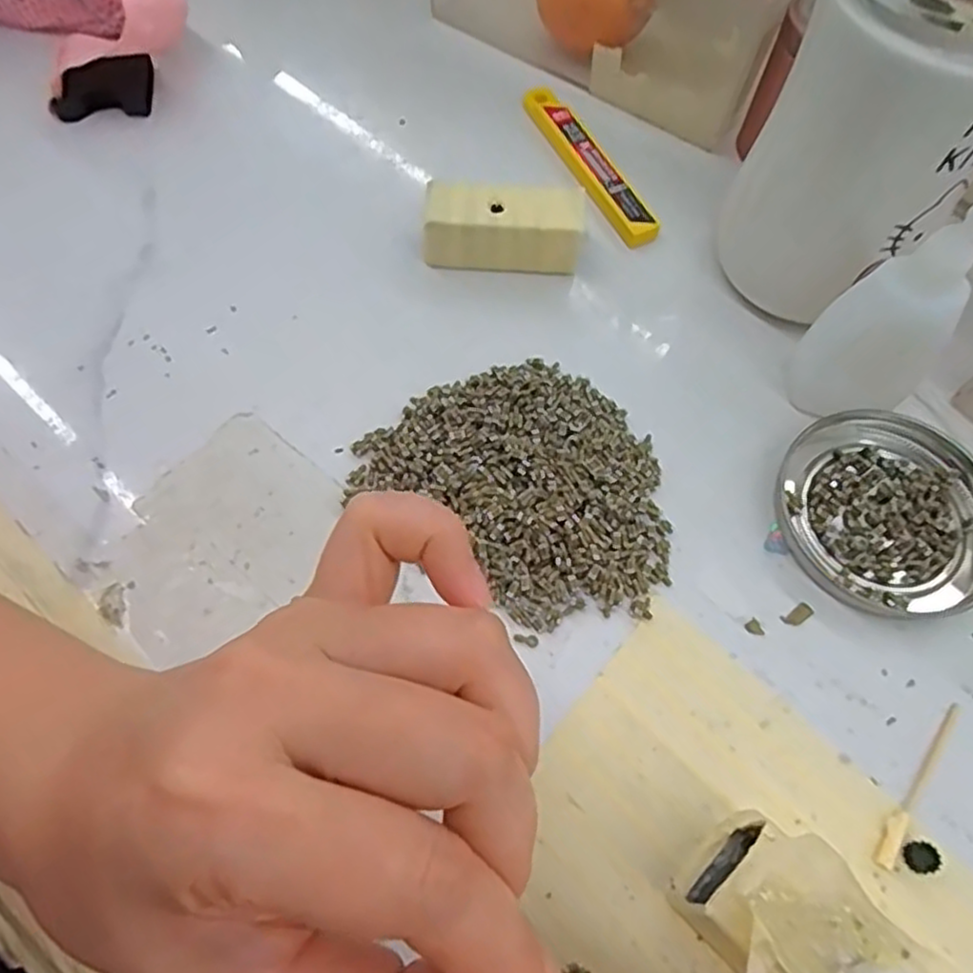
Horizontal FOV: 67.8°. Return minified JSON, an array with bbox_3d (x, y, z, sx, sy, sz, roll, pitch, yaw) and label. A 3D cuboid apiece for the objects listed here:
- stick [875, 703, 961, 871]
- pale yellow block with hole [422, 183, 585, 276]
[{"bbox_3d":[0.136,0.092,0.225,0.006,0.004,0.059,36,69,15],"label":"stick"},{"bbox_3d":[0.007,-0.109,0.303,0.064,0.024,0.028,2,64,0],"label":"pale yellow block with hole"}]

